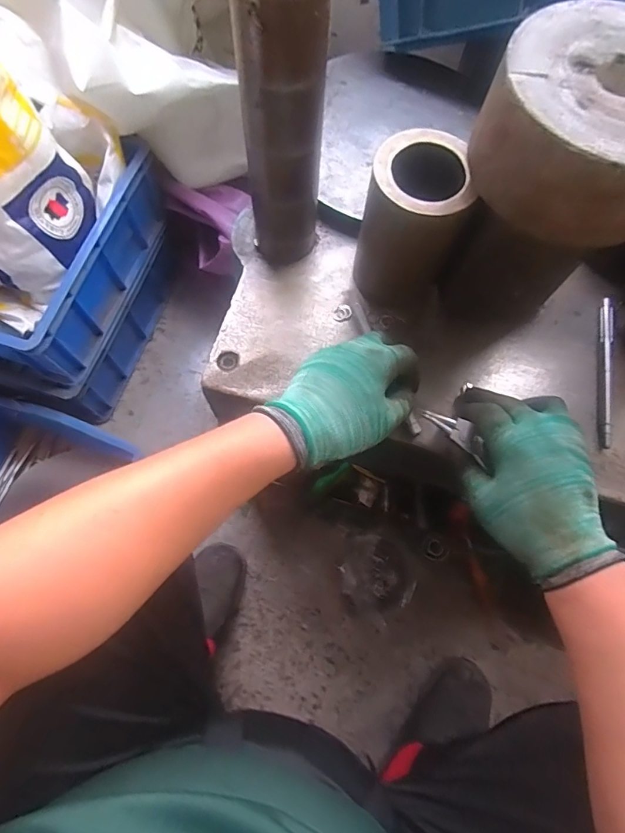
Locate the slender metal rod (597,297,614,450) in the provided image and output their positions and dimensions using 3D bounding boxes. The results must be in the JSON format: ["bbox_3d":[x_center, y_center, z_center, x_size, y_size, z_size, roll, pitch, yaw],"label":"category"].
[{"bbox_3d":[0.296,-0.045,0.457,0.013,0.011,0.161,11,71,1],"label":"slender metal rod"}]

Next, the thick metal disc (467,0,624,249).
[{"bbox_3d":[0.190,-0.195,0.309,0.141,0.070,0.145,1,71,-2],"label":"thick metal disc"}]

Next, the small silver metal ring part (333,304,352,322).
[{"bbox_3d":[0.031,-0.107,0.468,0.016,0.004,0.021,34,73,9],"label":"small silver metal ring part"}]

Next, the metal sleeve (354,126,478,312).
[{"bbox_3d":[0.090,-0.175,0.413,0.087,0.114,0.093,26,72,6],"label":"metal sleeve"}]

